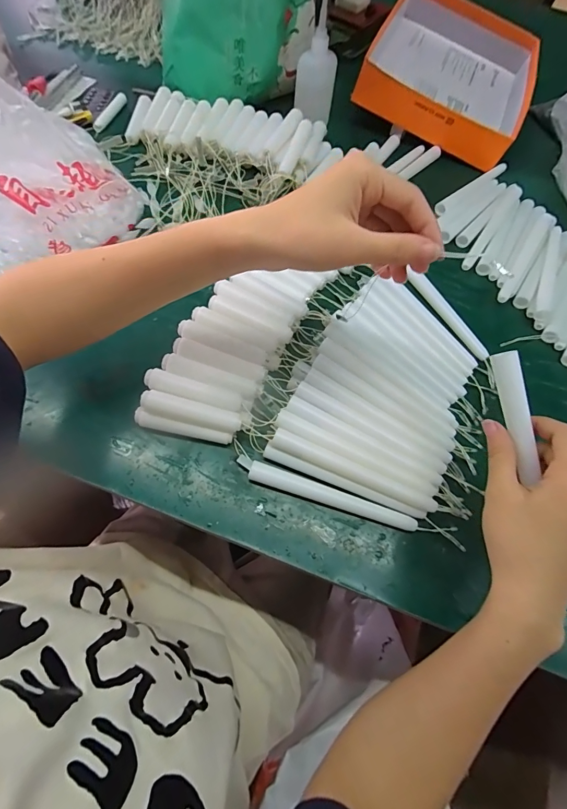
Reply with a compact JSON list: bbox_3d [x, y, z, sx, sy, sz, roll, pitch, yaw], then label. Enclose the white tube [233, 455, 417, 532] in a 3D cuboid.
[{"bbox_3d":[0.036,0.079,0.327,0.159,0.011,0.016,19,66,3],"label":"white tube"}]

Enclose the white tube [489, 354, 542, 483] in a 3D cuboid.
[{"bbox_3d":[0.160,0.008,0.255,0.014,0.013,0.088,-9,83,-6],"label":"white tube"}]

